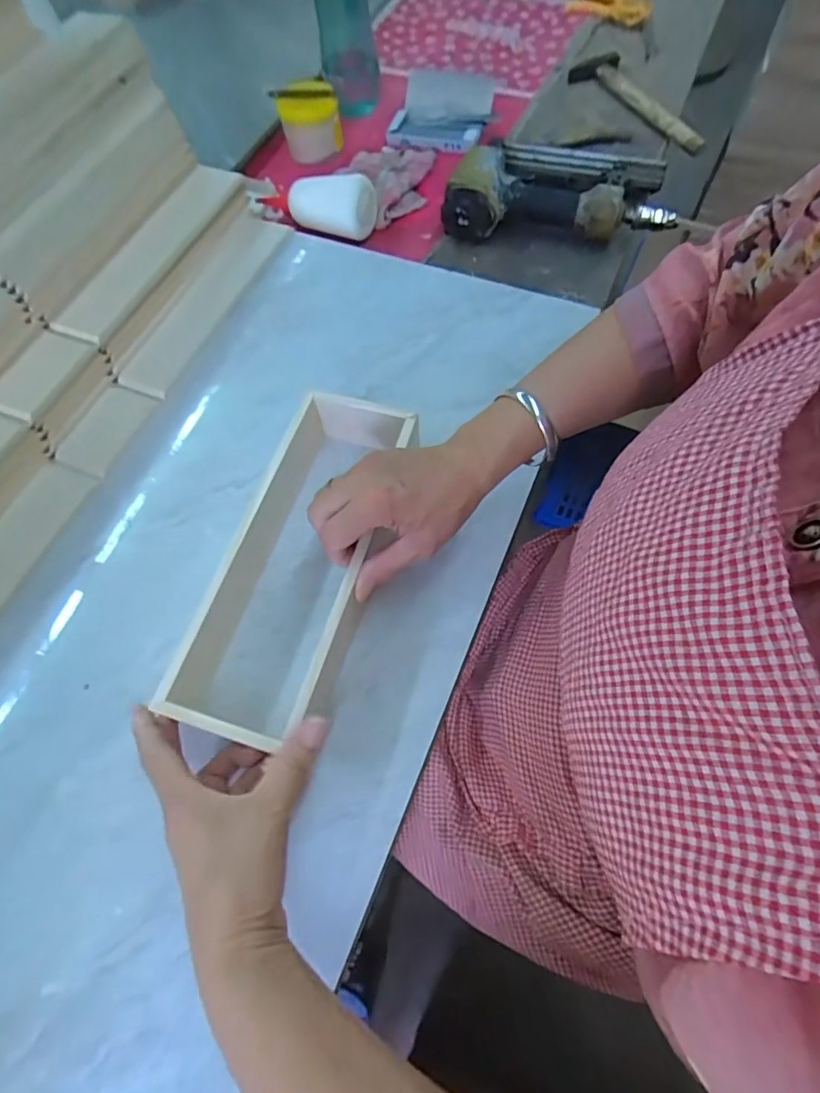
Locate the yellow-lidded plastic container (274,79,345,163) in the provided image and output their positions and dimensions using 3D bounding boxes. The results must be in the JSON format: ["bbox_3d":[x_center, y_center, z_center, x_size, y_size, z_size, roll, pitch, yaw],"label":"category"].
[{"bbox_3d":[-0.132,-0.562,0.690,0.079,0.057,0.070,-8,66,-2],"label":"yellow-lidded plastic container"}]

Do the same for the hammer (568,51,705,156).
[{"bbox_3d":[0.311,-0.604,0.704,0.073,0.024,0.255,-22,66,-7],"label":"hammer"}]

